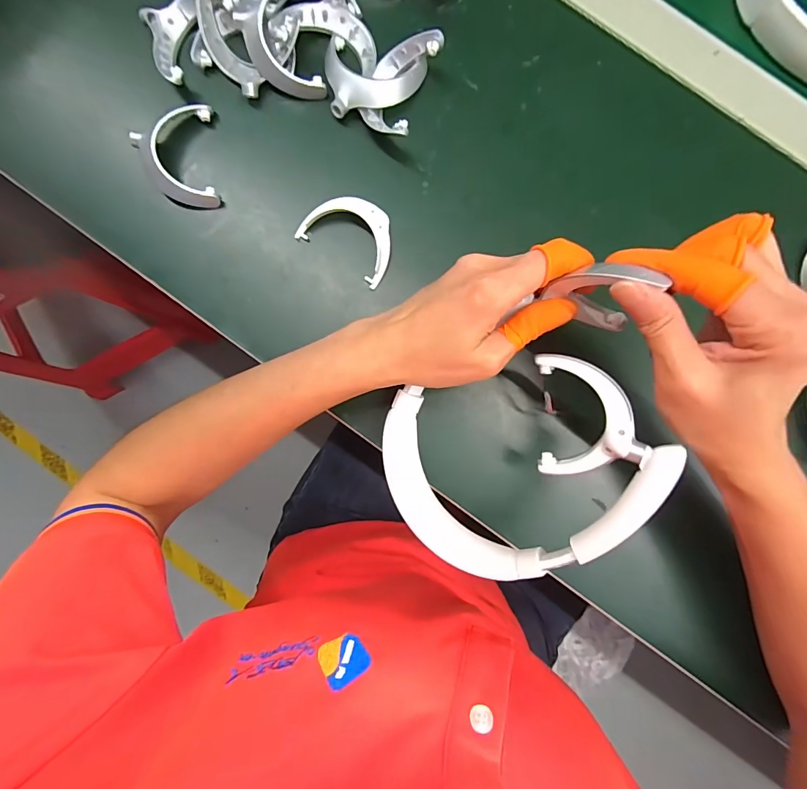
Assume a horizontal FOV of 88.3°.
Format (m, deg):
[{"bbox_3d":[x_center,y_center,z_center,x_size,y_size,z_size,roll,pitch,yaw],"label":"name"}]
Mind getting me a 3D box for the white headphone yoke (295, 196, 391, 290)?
[{"bbox_3d":[-0.035,-0.116,0.297,0.068,0.014,0.049,36,88,1],"label":"white headphone yoke"}]

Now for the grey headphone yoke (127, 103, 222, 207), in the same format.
[{"bbox_3d":[-0.160,-0.169,0.294,0.048,0.023,0.072,-7,88,0],"label":"grey headphone yoke"}]

